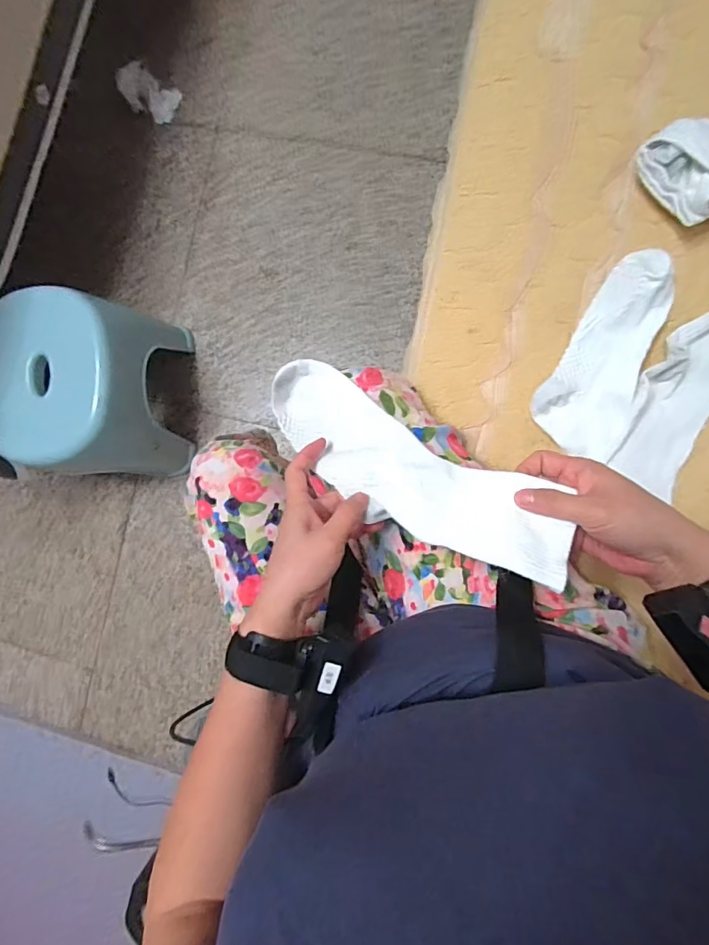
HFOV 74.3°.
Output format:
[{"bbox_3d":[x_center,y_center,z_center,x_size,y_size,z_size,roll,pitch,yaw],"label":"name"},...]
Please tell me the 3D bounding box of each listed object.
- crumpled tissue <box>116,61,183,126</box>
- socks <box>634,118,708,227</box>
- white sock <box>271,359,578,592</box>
[{"bbox_3d":[-0.442,-0.815,1.005,0.119,0.052,0.088,27,92,7],"label":"crumpled tissue"},{"bbox_3d":[0.323,-0.289,0.452,0.063,0.040,0.095,-35,85,5],"label":"socks"},{"bbox_3d":[0.039,-0.007,0.406,0.298,0.043,0.093,30,73,25],"label":"white sock"}]

